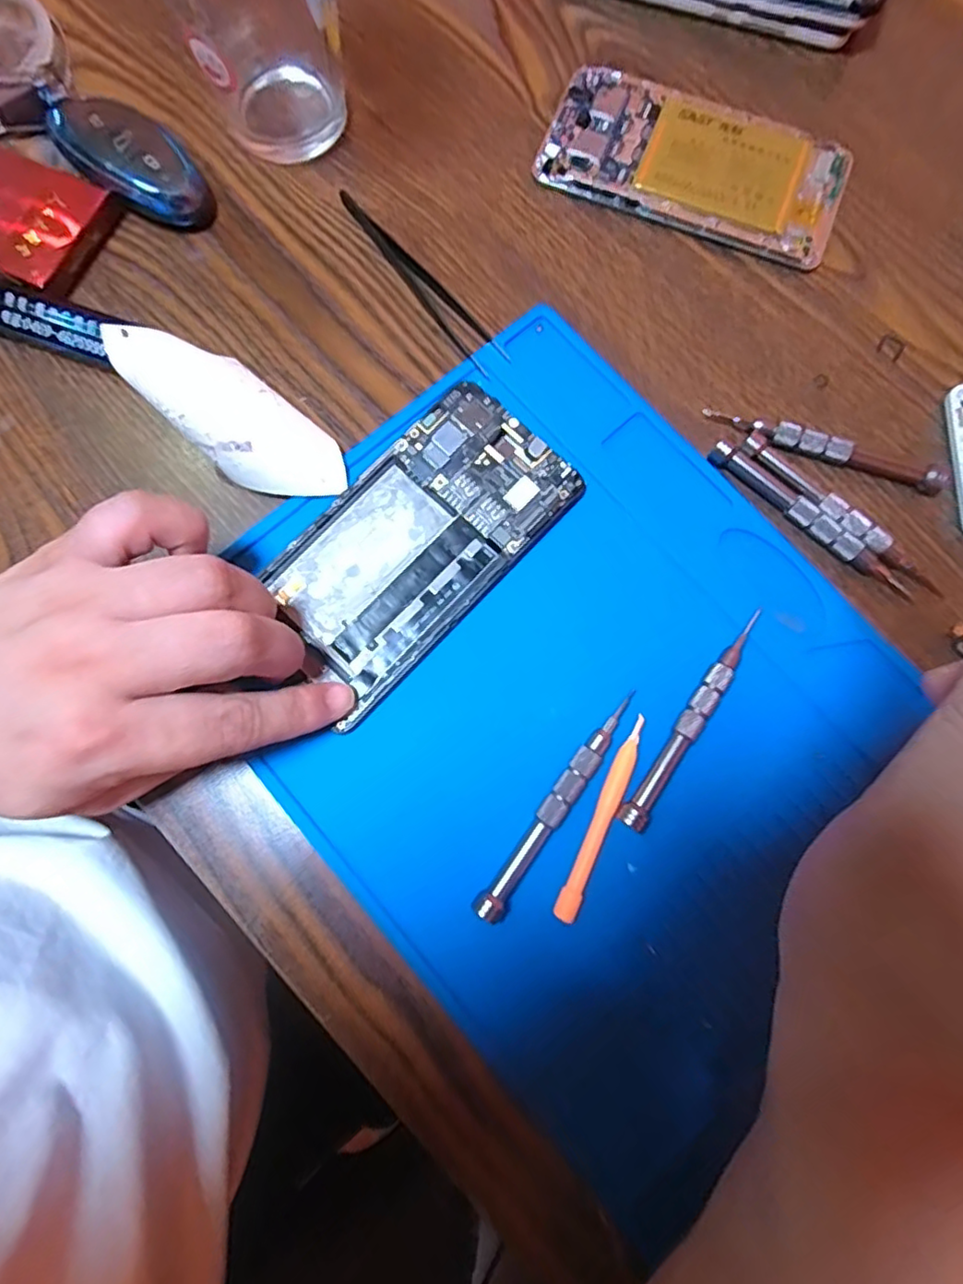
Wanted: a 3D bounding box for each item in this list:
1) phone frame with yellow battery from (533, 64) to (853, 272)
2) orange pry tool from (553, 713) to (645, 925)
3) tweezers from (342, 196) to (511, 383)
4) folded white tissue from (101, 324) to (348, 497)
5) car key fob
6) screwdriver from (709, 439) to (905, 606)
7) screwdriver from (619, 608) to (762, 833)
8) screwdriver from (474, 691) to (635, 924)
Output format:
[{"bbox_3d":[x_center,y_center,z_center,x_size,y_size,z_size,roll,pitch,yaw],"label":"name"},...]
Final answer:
[{"bbox_3d":[0.102,-0.228,0.290,0.141,0.012,0.067,22,80,3],"label":"phone frame with yellow battery"},{"bbox_3d":[0.047,0.068,0.235,0.009,0.004,0.081,25,80,4],"label":"orange pry tool"},{"bbox_3d":[-0.026,-0.168,0.283,0.016,0.008,0.114,-35,82,-7],"label":"tweezers"},{"bbox_3d":[-0.100,-0.090,0.245,0.094,0.015,0.037,31,79,-28],"label":"folded white tissue"},{"bbox_3d":[-0.162,-0.223,0.282,0.040,0.022,0.075,-44,83,-8],"label":"car key fob"},{"bbox_3d":[0.139,-0.053,0.257,0.097,0.008,0.010,43,82,7],"label":"screwdriver"},{"bbox_3d":[0.086,0.031,0.241,0.013,0.006,0.100,35,81,5],"label":"screwdriver"},{"bbox_3d":[0.030,0.063,0.234,0.010,0.007,0.100,35,81,5],"label":"screwdriver"}]

